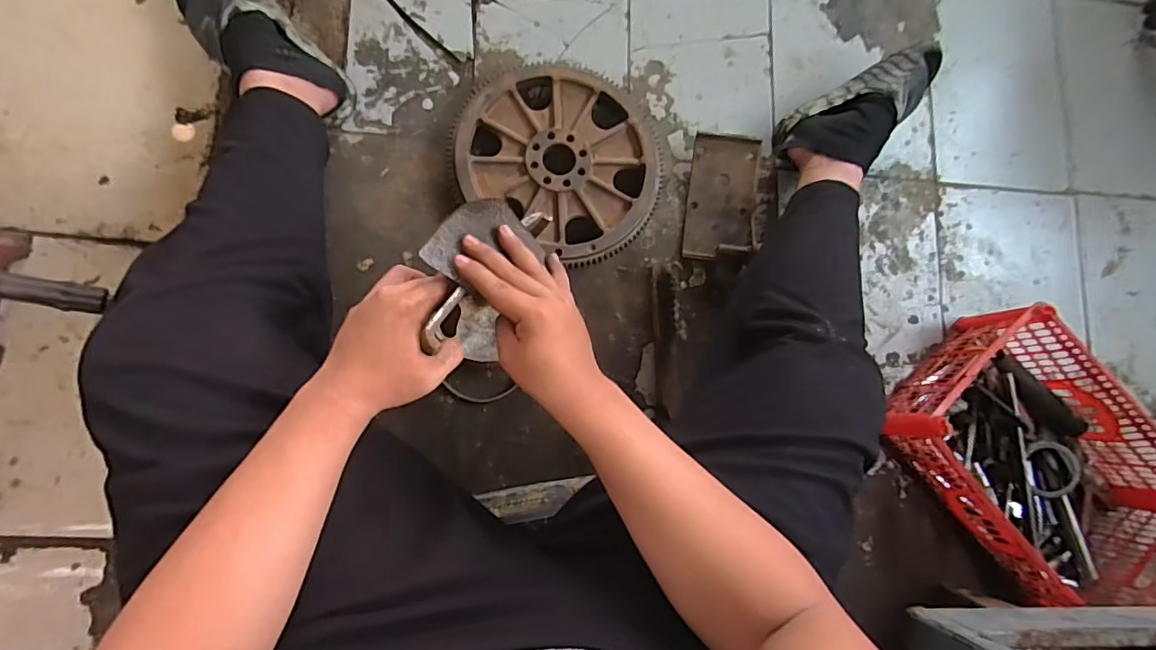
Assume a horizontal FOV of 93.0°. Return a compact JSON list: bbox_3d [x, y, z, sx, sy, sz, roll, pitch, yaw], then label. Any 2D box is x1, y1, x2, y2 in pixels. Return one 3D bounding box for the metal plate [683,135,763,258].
[{"bbox_3d":[0.232,-0.203,0.878,0.104,0.018,0.196,7,91,6],"label":"metal plate"}]

